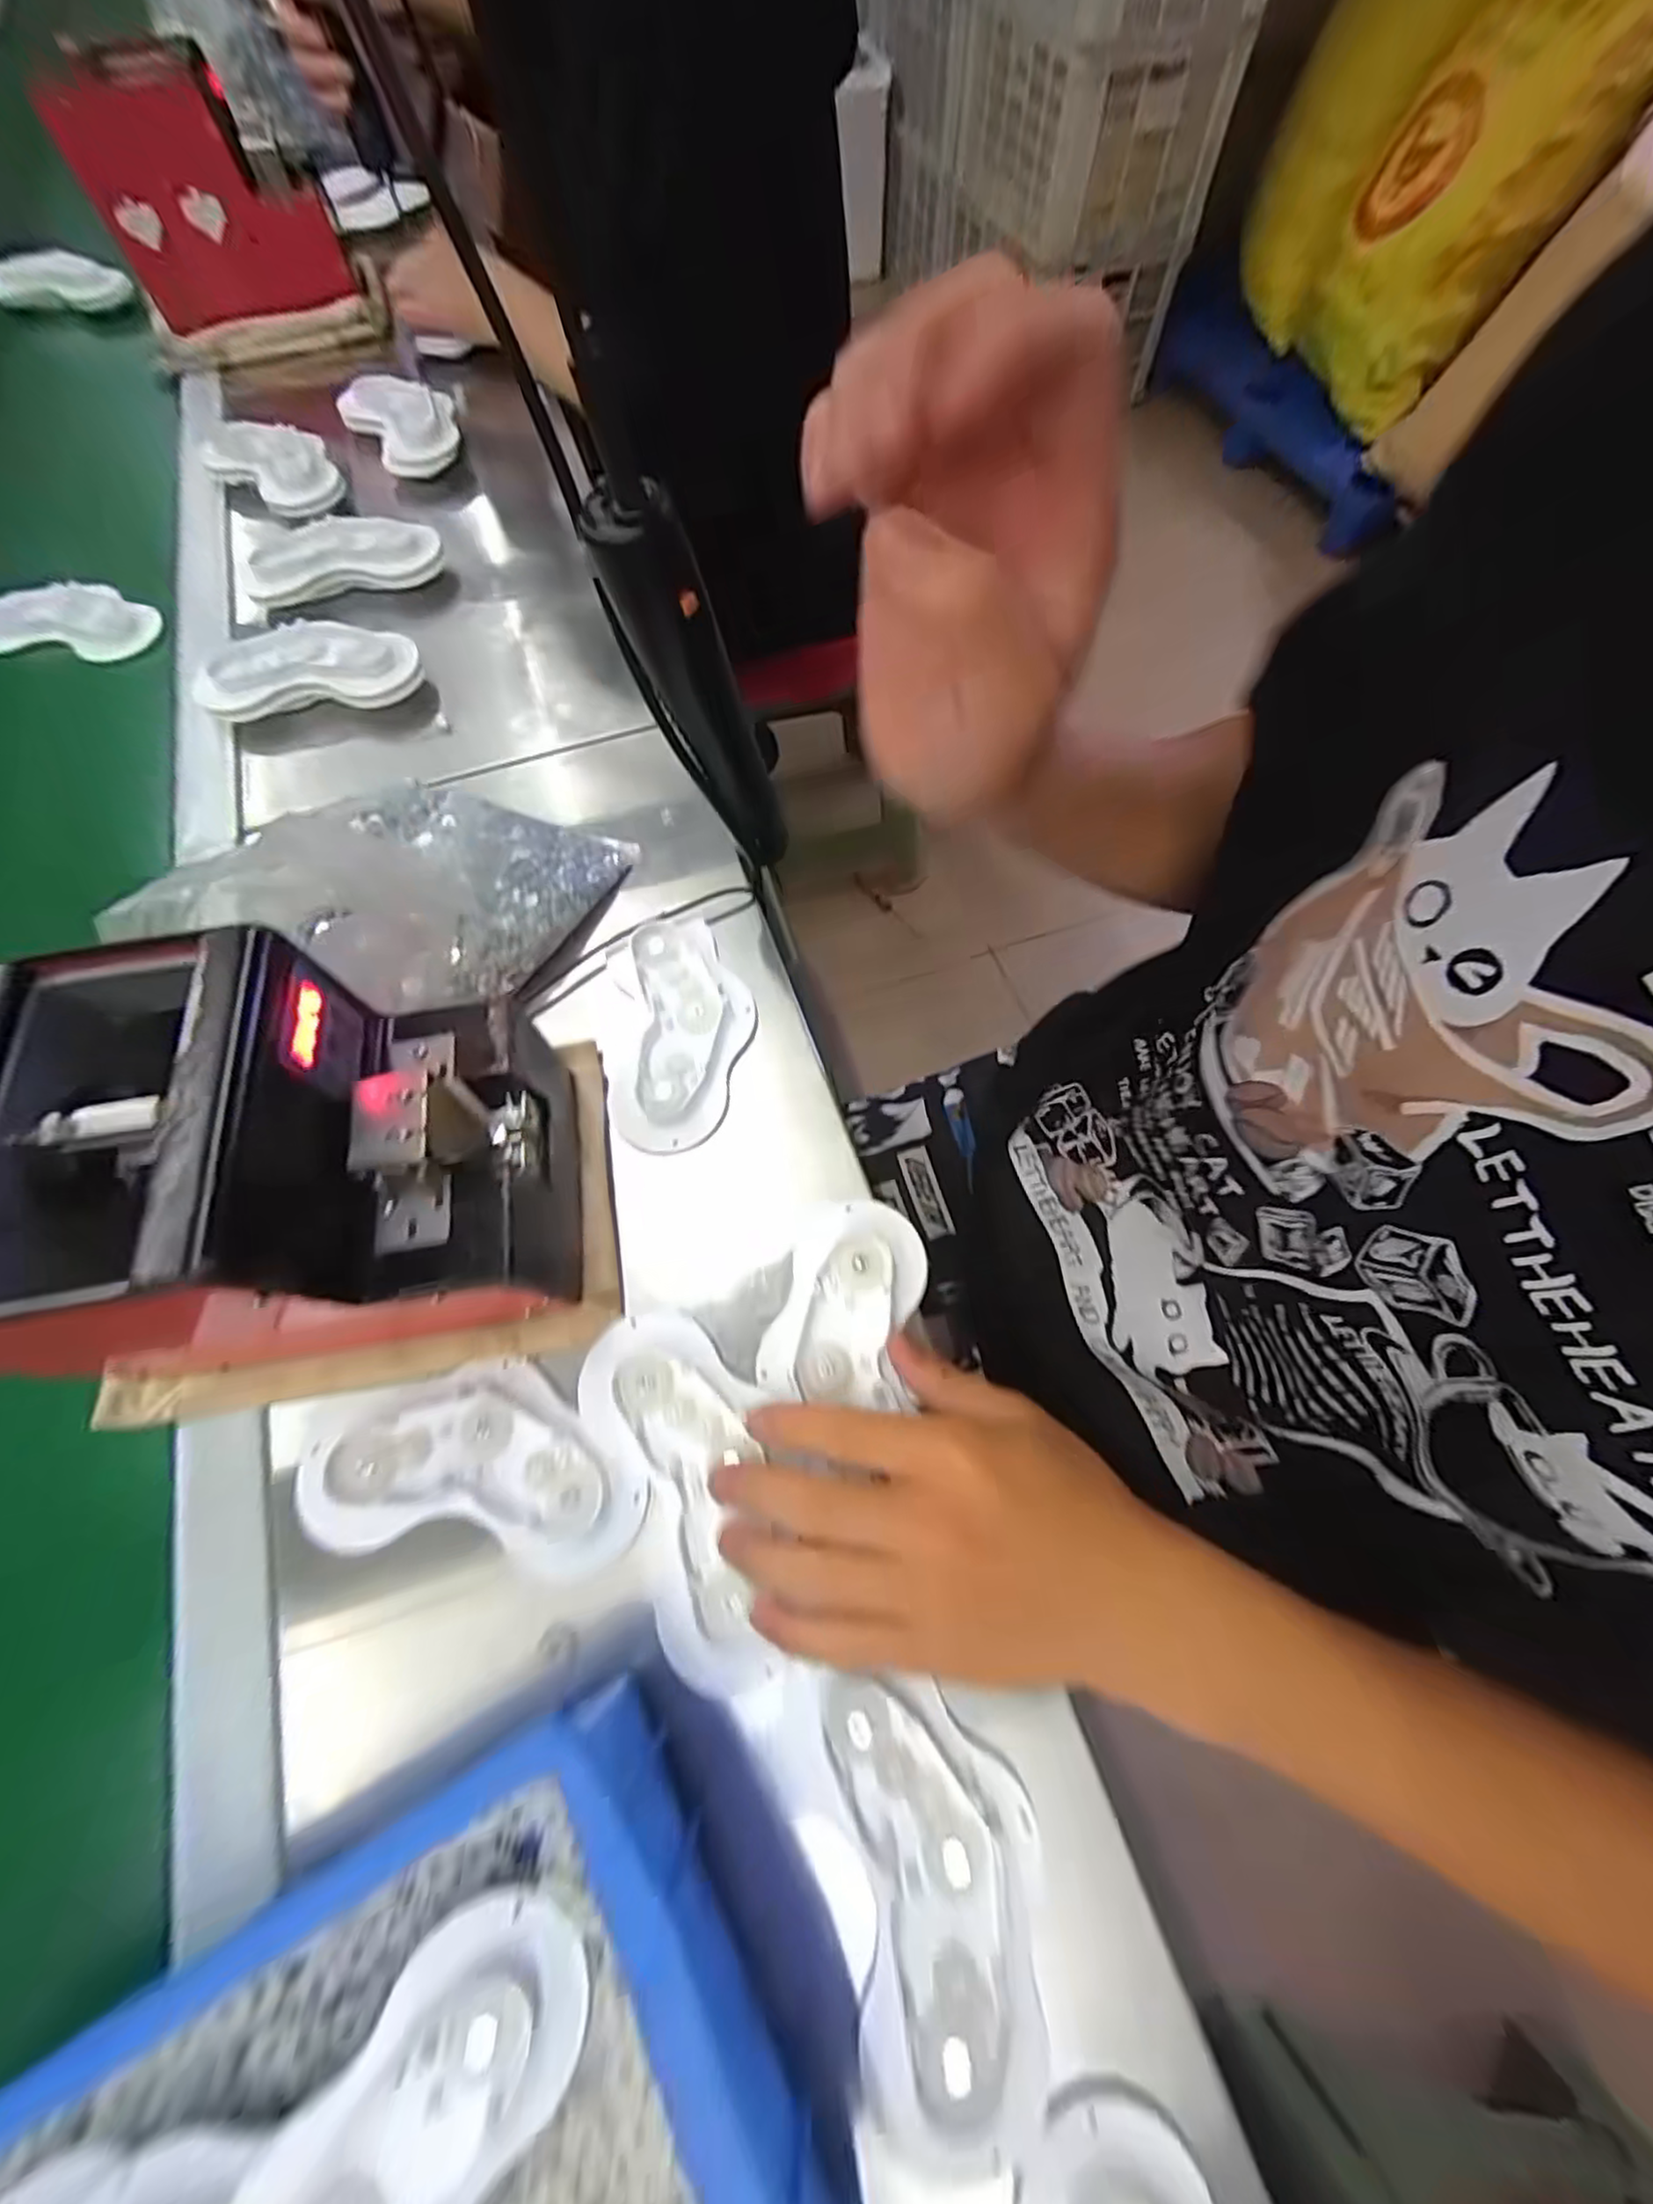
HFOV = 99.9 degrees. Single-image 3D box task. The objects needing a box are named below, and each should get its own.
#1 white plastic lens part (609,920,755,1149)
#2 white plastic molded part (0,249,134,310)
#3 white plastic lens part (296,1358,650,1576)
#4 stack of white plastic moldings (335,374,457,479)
[{"bbox_3d":[-0.080,-0.043,0.386,0.077,0.018,0.136,-9,68,-3],"label":"white plastic lens part"},{"bbox_3d":[-0.853,-0.913,0.773,0.131,0.036,0.040,-23,69,-9],"label":"white plastic molded part"},{"bbox_3d":[-0.154,0.156,0.306,0.150,0.019,0.074,4,68,3],"label":"white plastic lens part"},{"bbox_3d":[-0.368,-0.601,0.615,0.083,0.027,0.134,-33,71,-12],"label":"stack of white plastic moldings"}]

